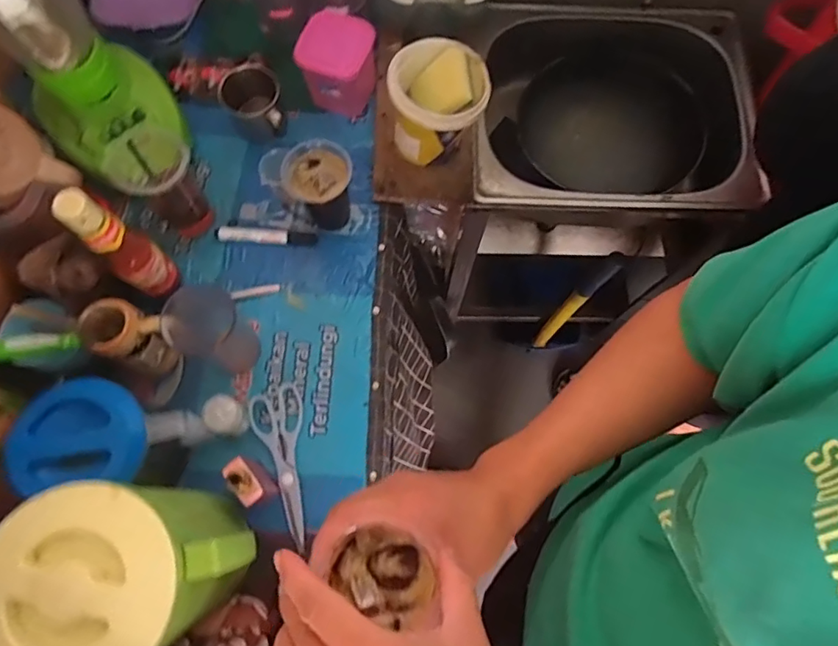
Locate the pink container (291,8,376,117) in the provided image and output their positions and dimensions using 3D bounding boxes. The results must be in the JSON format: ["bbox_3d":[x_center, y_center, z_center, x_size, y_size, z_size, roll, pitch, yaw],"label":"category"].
[{"bbox_3d":[-0.122,-0.386,0.809,0.105,0.105,0.111,20,72,6],"label":"pink container"}]

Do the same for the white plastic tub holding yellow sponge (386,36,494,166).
[{"bbox_3d":[0.027,-0.303,0.744,0.125,0.119,0.118,14,71,3],"label":"white plastic tub holding yellow sponge"}]

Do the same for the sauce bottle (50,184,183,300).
[{"bbox_3d":[-0.353,-0.091,0.644,0.044,0.194,0.056,38,74,11],"label":"sauce bottle"}]

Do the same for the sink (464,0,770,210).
[{"bbox_3d":[0.344,-0.346,0.950,0.493,0.181,0.402,4,71,0],"label":"sink"}]

